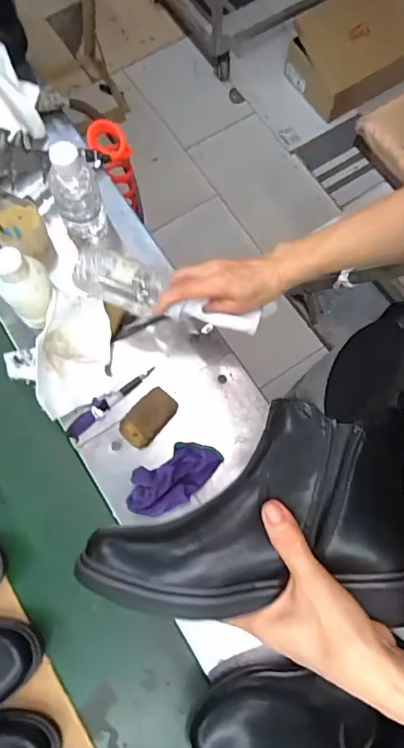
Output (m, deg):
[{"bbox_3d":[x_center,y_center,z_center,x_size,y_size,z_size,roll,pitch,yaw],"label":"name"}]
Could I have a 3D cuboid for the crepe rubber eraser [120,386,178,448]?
[{"bbox_3d":[-0.065,0.052,0.575,0.043,0.010,0.073,41,79,8],"label":"crepe rubber eraser"}]

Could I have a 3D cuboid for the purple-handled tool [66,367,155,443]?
[{"bbox_3d":[-0.114,0.032,0.585,0.131,0.024,0.019,-43,81,-11],"label":"purple-handled tool"}]

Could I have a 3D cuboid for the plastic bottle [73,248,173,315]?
[{"bbox_3d":[-0.097,-0.109,0.542,0.103,0.045,0.056,11,76,2],"label":"plastic bottle"}]

